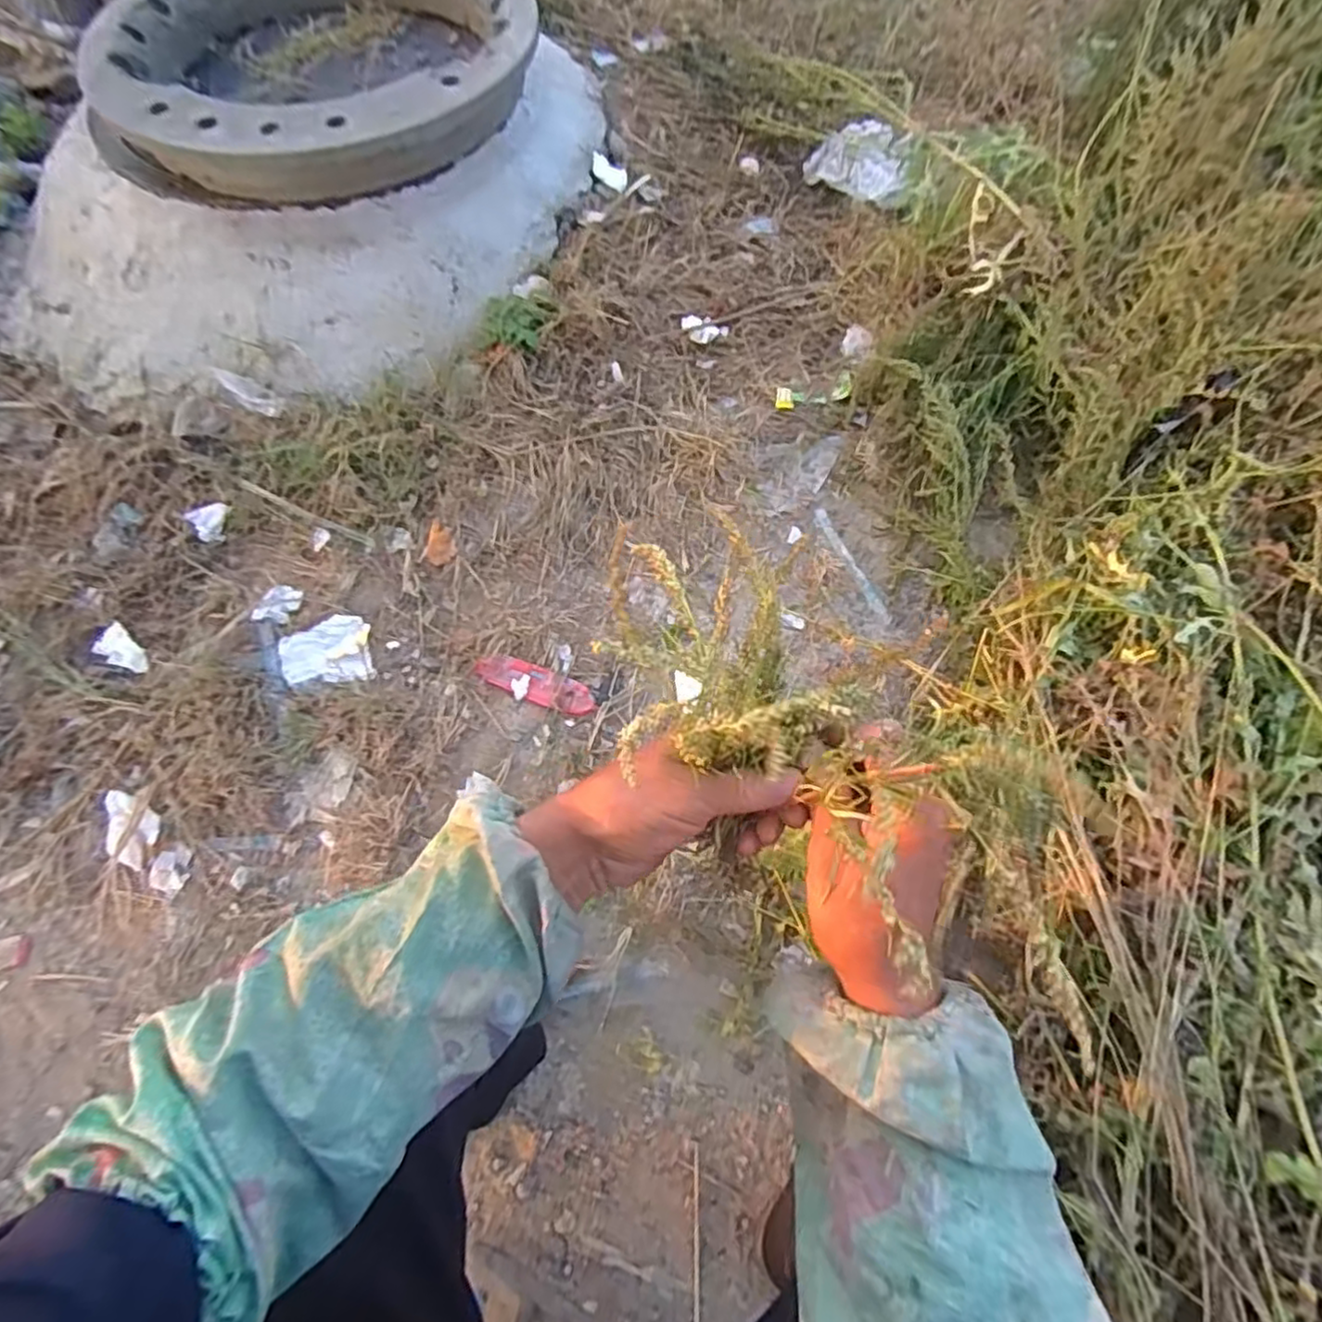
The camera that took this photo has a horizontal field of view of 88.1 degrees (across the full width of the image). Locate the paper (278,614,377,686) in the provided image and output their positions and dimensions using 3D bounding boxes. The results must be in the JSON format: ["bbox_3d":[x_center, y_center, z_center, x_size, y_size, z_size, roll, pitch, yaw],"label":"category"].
[{"bbox_3d":[-0.497,-0.013,1.014,0.125,0.024,0.118,-15,65,-6],"label":"paper"}]

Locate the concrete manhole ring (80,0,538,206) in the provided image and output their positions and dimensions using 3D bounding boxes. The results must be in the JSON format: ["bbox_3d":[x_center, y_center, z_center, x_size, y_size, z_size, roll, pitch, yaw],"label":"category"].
[{"bbox_3d":[-0.594,-1.103,1.205,0.716,0.111,0.760,0,65,1],"label":"concrete manhole ring"}]

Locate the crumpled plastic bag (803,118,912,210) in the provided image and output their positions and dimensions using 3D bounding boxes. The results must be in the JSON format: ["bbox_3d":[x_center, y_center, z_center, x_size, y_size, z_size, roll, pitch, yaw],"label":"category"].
[{"bbox_3d":[0.413,-1.016,1.394,0.244,0.085,0.129,30,69,14],"label":"crumpled plastic bag"}]

